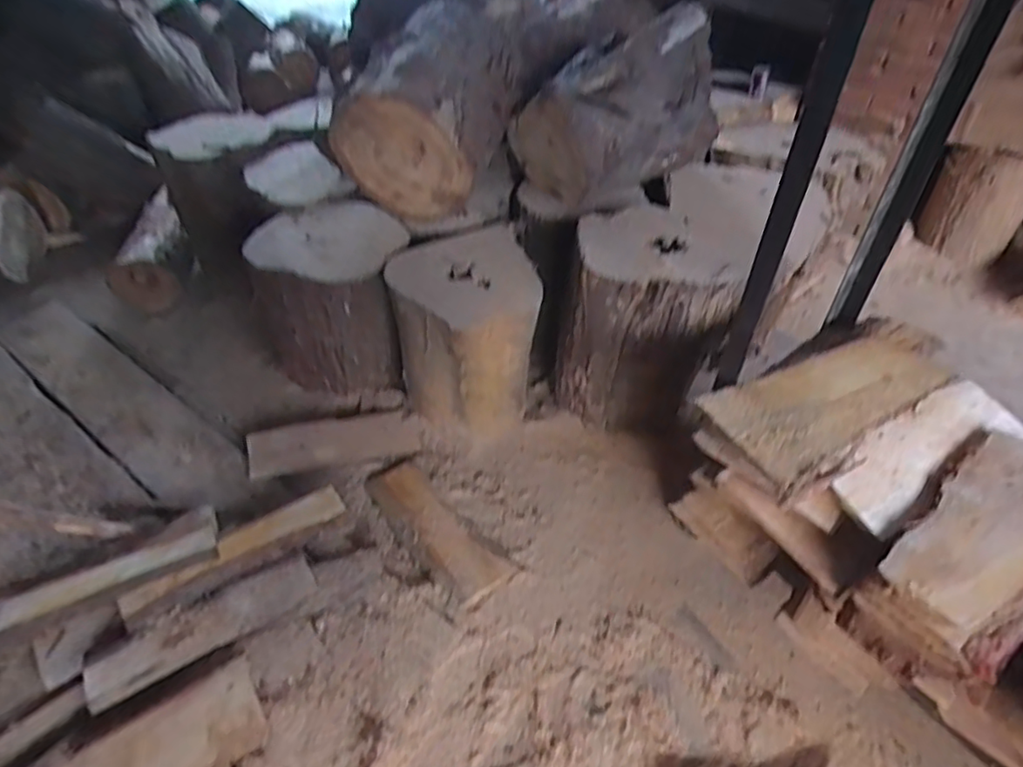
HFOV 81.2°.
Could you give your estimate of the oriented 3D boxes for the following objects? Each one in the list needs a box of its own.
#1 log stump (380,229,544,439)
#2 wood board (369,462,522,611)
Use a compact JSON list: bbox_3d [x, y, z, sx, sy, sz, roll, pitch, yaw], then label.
[{"bbox_3d":[-0.121,-0.125,1.648,0.364,0.457,0.369,-8,44,-7],"label":"log stump"},{"bbox_3d":[-0.198,0.366,1.526,0.157,0.044,0.467,-32,51,-28],"label":"wood board"}]

